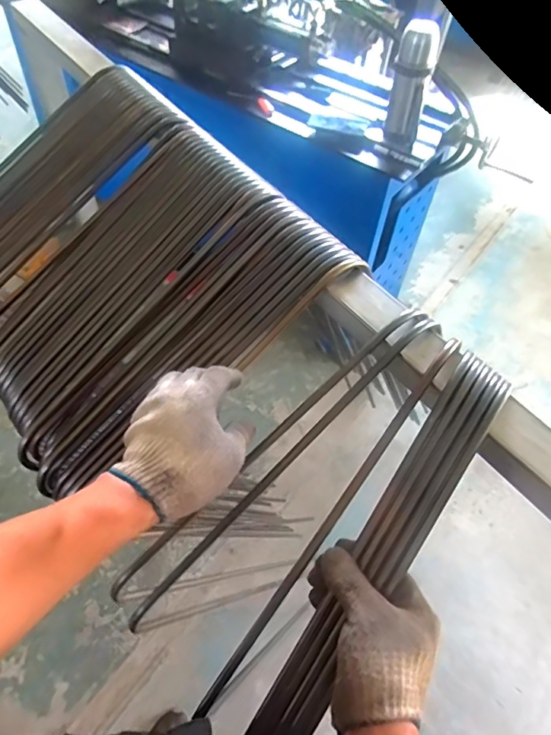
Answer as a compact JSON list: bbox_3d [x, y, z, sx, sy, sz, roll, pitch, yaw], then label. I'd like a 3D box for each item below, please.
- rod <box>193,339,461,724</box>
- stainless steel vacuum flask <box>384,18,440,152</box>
[{"bbox_3d":[0.054,0.142,0.468,0.011,0.018,0.411,34,85,17],"label":"rod"},{"bbox_3d":[0.344,-0.711,1.289,0.105,0.280,0.081,13,57,5],"label":"stainless steel vacuum flask"}]

